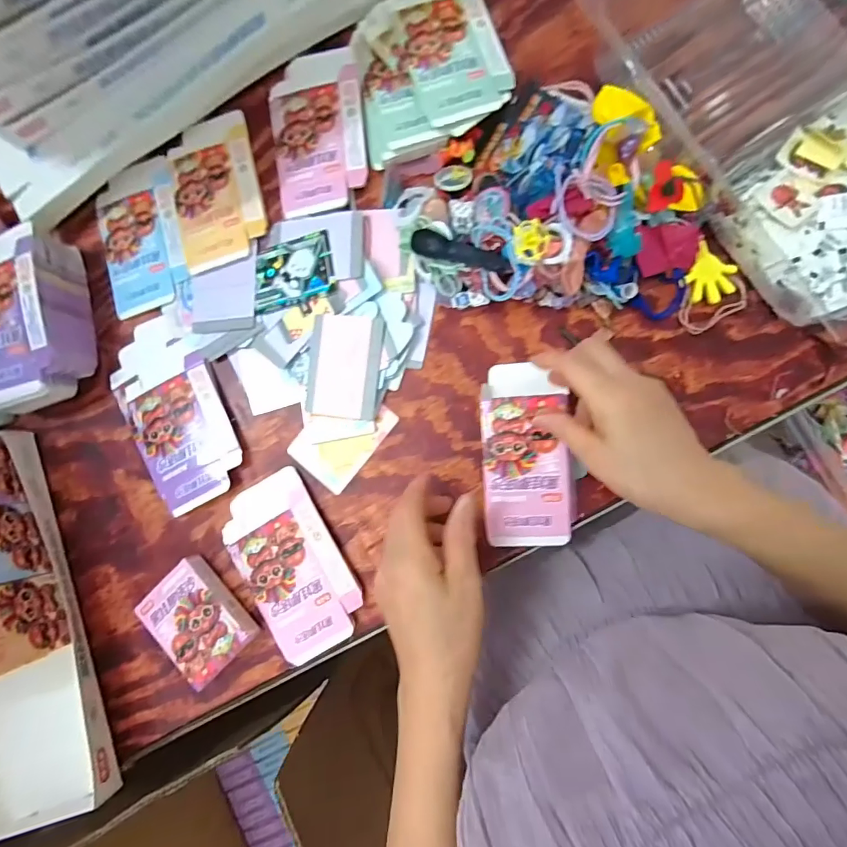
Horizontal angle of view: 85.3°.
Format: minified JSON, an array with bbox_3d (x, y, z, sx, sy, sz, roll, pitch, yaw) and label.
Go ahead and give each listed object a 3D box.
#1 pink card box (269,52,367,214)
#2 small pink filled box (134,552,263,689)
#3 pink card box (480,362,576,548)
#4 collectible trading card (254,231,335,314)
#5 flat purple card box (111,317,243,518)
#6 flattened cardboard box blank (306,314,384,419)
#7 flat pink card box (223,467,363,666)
[{"bbox_3d":[-0.099,-0.271,0.426,0.088,0.008,0.148,-8,85,7],"label":"pink card box"},{"bbox_3d":[-0.197,0.173,0.404,0.067,0.024,0.090,-45,82,3],"label":"small pink filled box"},{"bbox_3d":[0.083,0.023,0.374,0.070,0.022,0.148,-6,83,7],"label":"pink card box"},{"bbox_3d":[-0.119,-0.135,0.419,0.076,0.008,0.069,-10,85,7],"label":"collectible trading card"},{"bbox_3d":[-0.232,-0.011,0.428,0.092,0.009,0.176,-28,83,5],"label":"flat purple card box"},{"bbox_3d":[-0.070,-0.050,0.404,0.063,0.005,0.088,6,89,6],"label":"flattened cardboard box blank"},{"bbox_3d":[-0.116,0.124,0.404,0.089,0.011,0.152,-32,83,4],"label":"flat pink card box"}]

